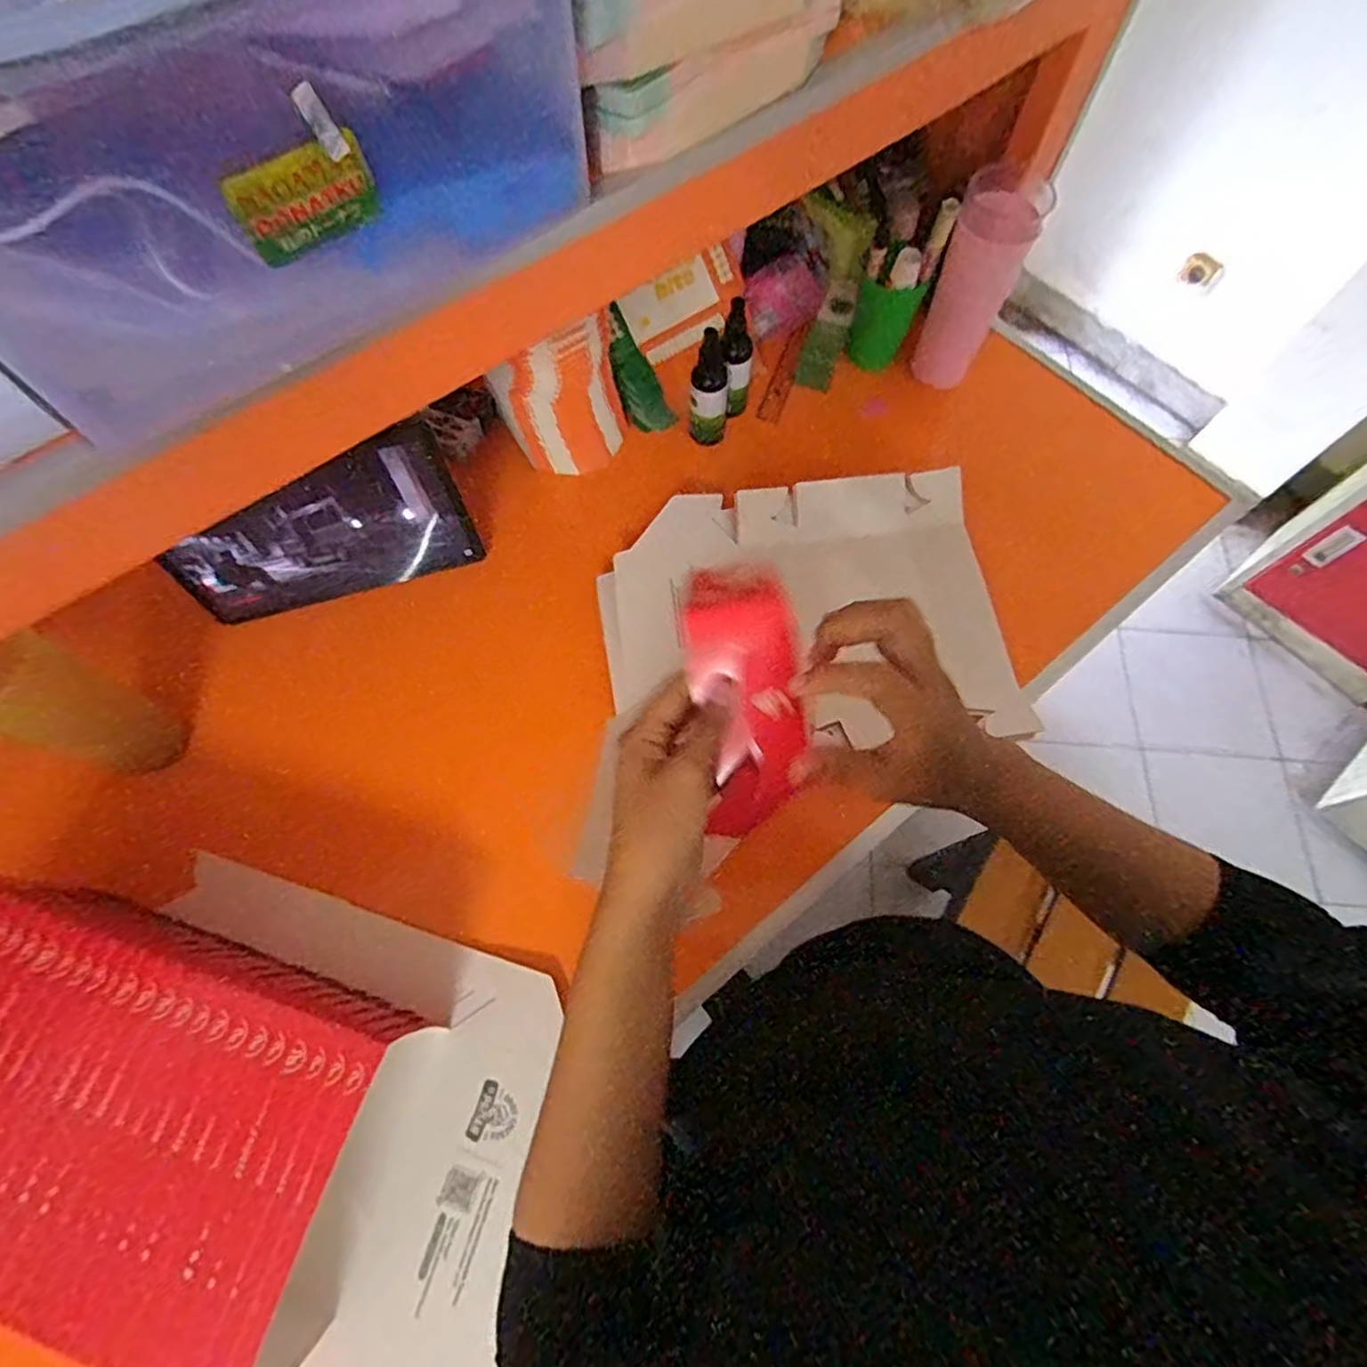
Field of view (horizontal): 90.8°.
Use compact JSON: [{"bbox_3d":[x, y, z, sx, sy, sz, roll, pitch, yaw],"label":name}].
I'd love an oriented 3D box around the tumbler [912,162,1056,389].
[{"bbox_3d":[0.292,-0.397,0.676,0.071,0.199,0.073,29,70,12],"label":"tumbler"}]

